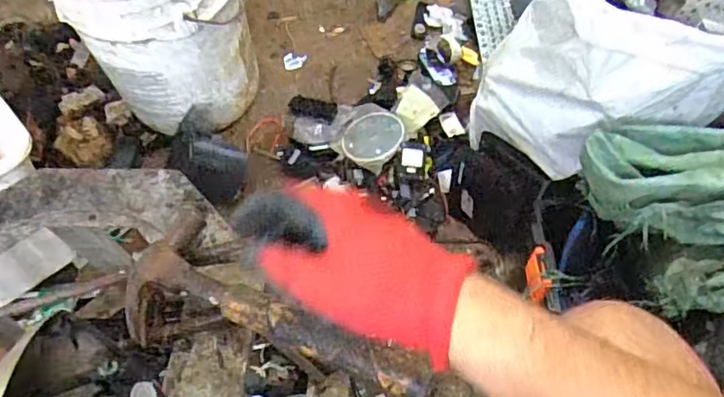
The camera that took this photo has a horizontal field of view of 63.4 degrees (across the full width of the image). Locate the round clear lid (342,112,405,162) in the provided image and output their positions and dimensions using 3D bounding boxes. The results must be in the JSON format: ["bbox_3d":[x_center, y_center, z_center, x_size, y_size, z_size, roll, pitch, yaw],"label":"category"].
[{"bbox_3d":[0.021,-0.117,1.062,0.113,0.016,0.119,-15,50,18],"label":"round clear lid"}]

